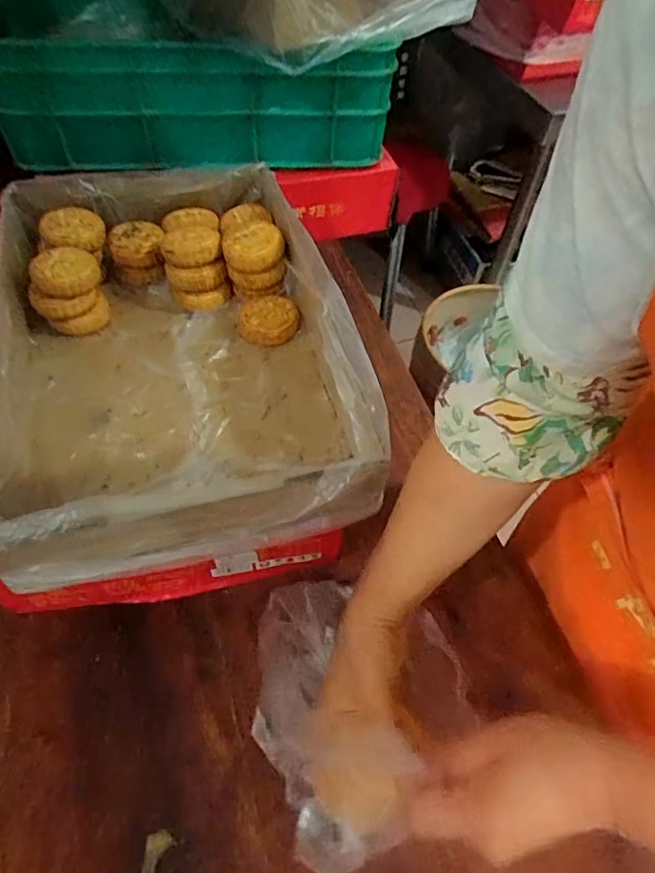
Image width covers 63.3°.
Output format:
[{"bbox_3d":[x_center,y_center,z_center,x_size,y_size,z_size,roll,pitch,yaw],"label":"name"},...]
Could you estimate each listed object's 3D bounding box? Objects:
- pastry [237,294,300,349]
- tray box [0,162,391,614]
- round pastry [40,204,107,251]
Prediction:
[{"bbox_3d":[-0.066,-0.130,0.597,0.069,0.019,0.062,-28,62,-22],"label":"pastry"},{"bbox_3d":[-0.151,-0.096,0.535,0.324,0.097,0.444,-10,56,-11],"label":"tray box"},{"bbox_3d":[-0.277,-0.228,0.584,0.063,0.016,0.063,-19,82,-25],"label":"round pastry"}]

